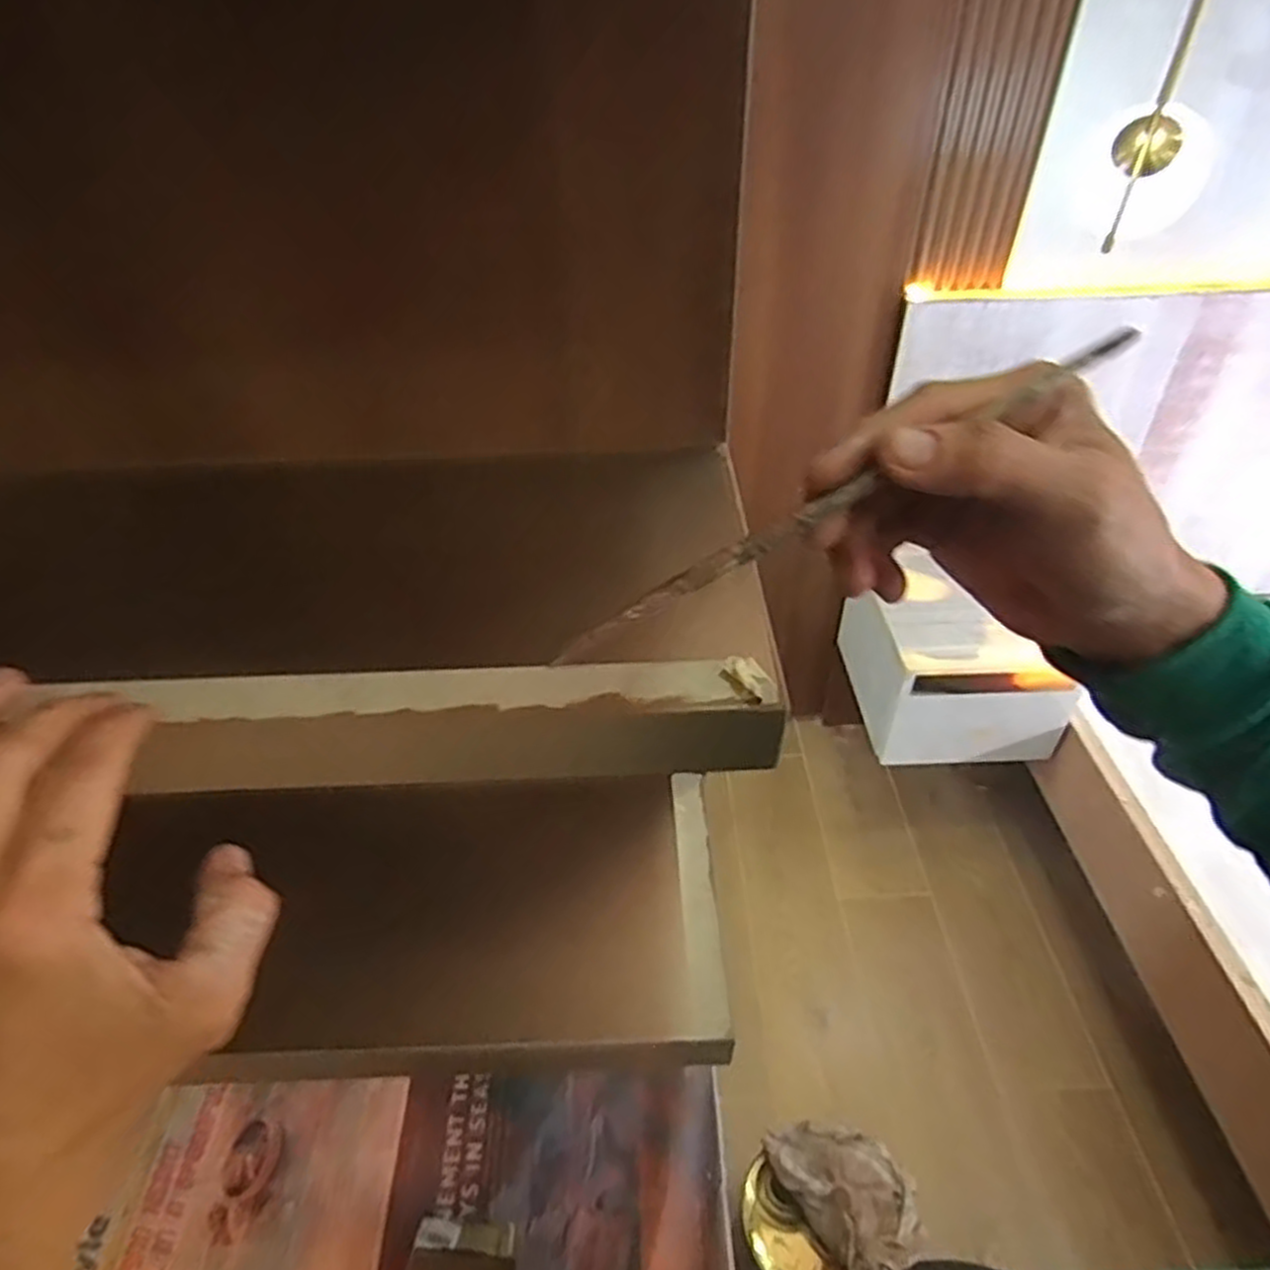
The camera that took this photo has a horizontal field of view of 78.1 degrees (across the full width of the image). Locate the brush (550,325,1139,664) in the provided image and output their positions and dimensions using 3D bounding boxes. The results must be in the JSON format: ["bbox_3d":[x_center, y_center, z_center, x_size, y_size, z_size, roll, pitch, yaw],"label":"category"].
[{"bbox_3d":[0.064,-0.043,0.244,0.200,0.006,0.005,-29,44,2],"label":"brush"}]

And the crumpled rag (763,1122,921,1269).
[{"bbox_3d":[0.231,0.588,0.837,0.117,0.043,0.156,-23,46,-23],"label":"crumpled rag"}]

